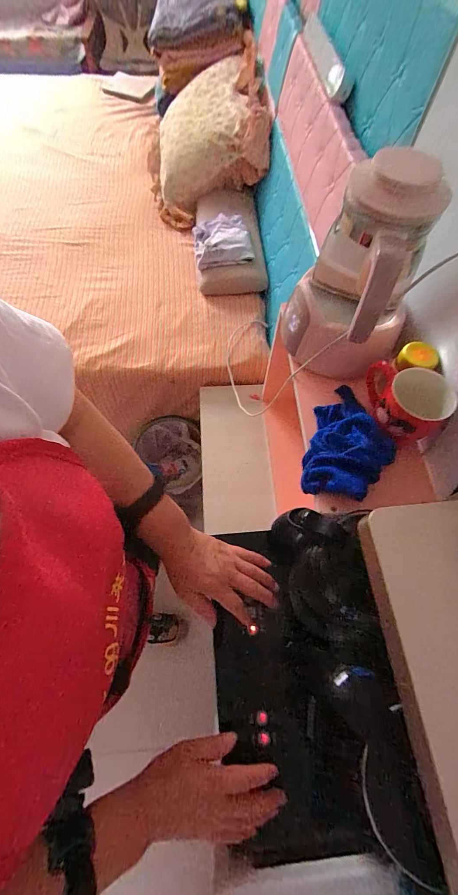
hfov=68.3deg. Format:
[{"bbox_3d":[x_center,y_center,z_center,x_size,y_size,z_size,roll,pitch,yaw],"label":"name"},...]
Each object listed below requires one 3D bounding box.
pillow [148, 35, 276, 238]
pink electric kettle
[{"bbox_3d":[-0.082,-1.105,1.194,0.462,0.160,0.725,-18,66,25],"label":"pillow"},{"bbox_3d":[0.173,-0.229,0.455,0.170,0.235,0.134,32,68,13],"label":"pink electric kettle"}]

